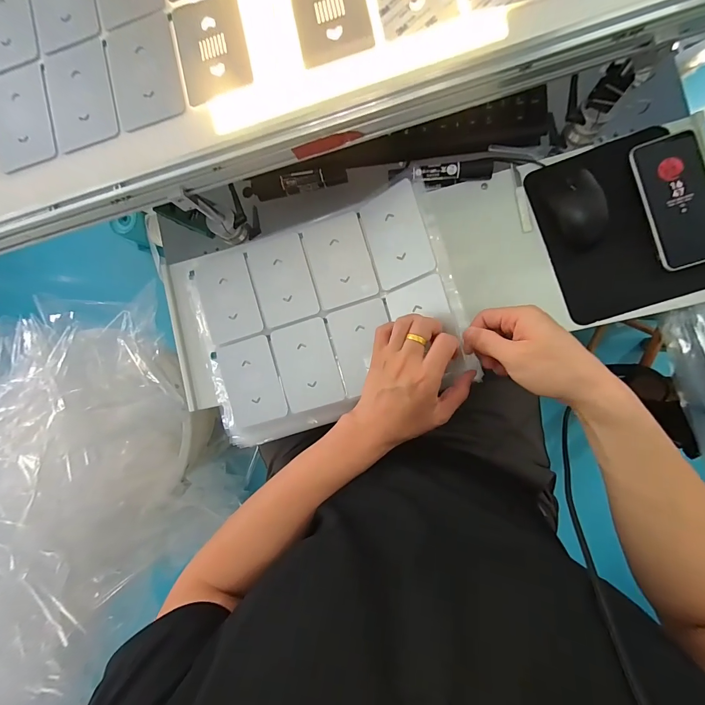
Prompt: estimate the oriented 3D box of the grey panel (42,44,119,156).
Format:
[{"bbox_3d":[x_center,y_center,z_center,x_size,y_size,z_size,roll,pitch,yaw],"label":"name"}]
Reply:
[{"bbox_3d":[-0.316,-0.296,0.395,0.083,0.006,0.117,-13,88,8],"label":"grey panel"}]

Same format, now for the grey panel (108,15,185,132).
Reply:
[{"bbox_3d":[-0.232,-0.315,0.379,0.081,0.004,0.119,-13,88,8],"label":"grey panel"}]

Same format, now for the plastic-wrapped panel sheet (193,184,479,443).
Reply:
[{"bbox_3d":[-0.042,-0.037,0.449,0.339,0.029,0.258,-17,86,14],"label":"plastic-wrapped panel sheet"}]

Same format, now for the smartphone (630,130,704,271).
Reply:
[{"bbox_3d":[0.411,-0.190,0.426,0.082,0.010,0.162,-15,86,8],"label":"smartphone"}]

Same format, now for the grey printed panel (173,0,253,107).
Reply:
[{"bbox_3d":[-0.152,-0.332,0.367,0.076,0.004,0.109,-12,89,8],"label":"grey printed panel"}]

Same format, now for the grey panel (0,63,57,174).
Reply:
[{"bbox_3d":[-0.397,-0.278,0.403,0.079,0.009,0.118,-13,88,8],"label":"grey panel"}]

